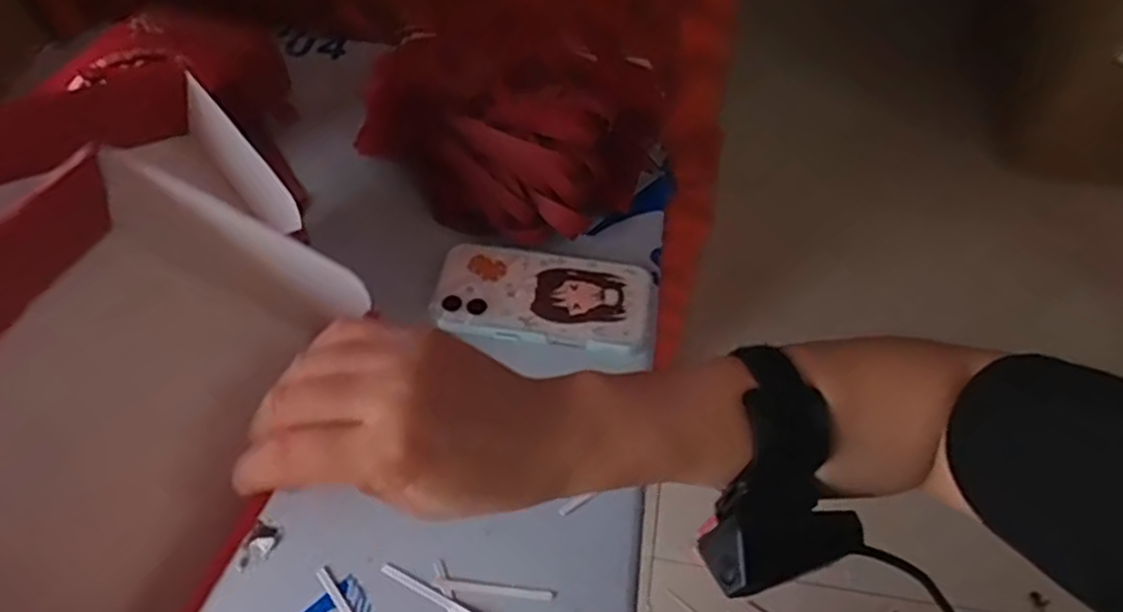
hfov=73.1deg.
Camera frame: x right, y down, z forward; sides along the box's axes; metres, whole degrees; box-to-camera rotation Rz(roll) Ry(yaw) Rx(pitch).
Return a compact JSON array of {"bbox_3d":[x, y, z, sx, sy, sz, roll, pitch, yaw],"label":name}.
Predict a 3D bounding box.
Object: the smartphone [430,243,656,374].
[{"bbox_3d":[-0.012,-0.003,0.538,0.154,0.014,0.079,8,55,4],"label":"smartphone"}]

